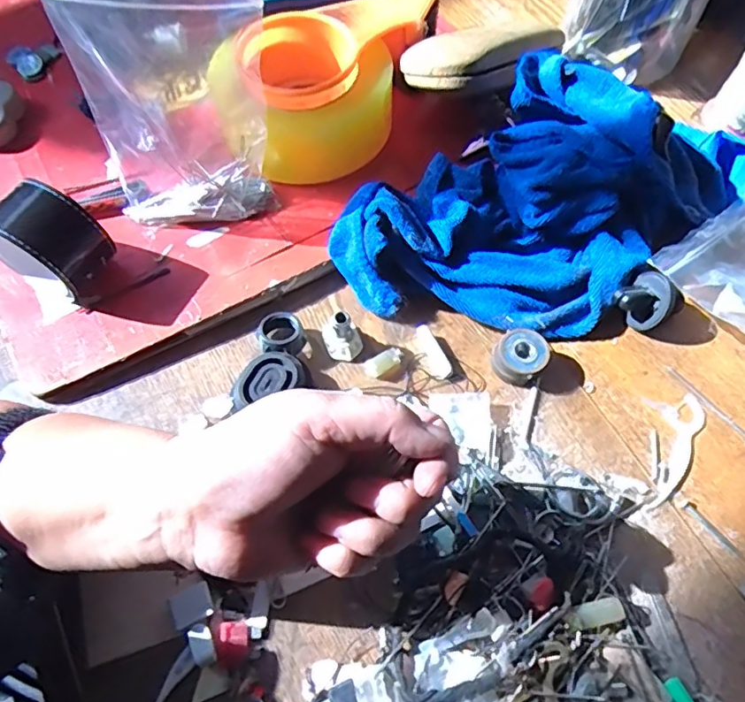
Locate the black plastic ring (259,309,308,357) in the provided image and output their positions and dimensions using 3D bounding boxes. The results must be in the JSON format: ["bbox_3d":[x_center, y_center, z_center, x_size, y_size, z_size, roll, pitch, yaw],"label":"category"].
[{"bbox_3d":[-0.056,-0.009,0.341,0.025,0.015,0.028,-29,67,-14],"label":"black plastic ring"}]

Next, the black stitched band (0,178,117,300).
[{"bbox_3d":[-0.189,-0.063,0.335,0.055,0.059,0.044,27,66,12],"label":"black stitched band"}]

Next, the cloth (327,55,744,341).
[{"bbox_3d":[0.121,-0.103,0.359,0.279,0.068,0.149,-35,69,-17],"label":"cloth"}]

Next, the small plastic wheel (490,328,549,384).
[{"bbox_3d":[0.087,0.004,0.335,0.032,0.020,0.026,-21,65,-11],"label":"small plastic wheel"}]

